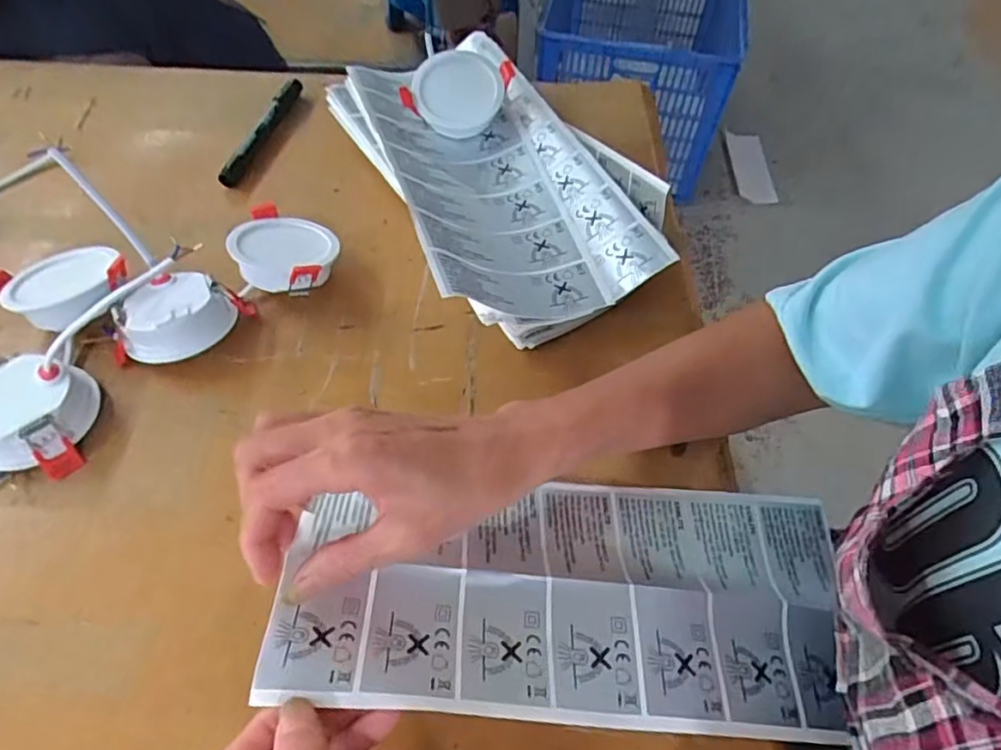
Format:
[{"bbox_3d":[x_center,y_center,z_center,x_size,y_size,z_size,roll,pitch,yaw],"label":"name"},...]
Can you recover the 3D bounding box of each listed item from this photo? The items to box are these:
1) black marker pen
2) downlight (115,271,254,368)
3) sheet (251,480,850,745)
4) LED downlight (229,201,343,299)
[{"bbox_3d":[-0.201,-0.214,0.527,0.018,0.016,0.141,13,56,6],"label":"black marker pen"},{"bbox_3d":[-0.211,-0.037,0.396,0.061,0.035,0.068,18,57,9],"label":"downlight"},{"bbox_3d":[0.040,0.107,0.306,0.281,0.014,0.122,8,46,-8],"label":"sheet"},{"bbox_3d":[-0.151,-0.085,0.428,0.072,0.037,0.074,13,44,-3],"label":"LED downlight"}]

